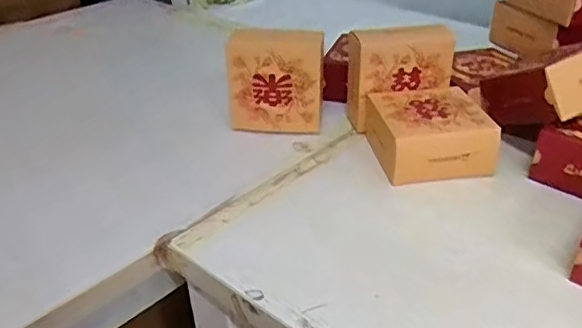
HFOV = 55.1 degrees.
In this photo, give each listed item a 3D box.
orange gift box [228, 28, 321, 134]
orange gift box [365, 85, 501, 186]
[{"bbox_3d":[-0.016,-0.088,0.615,0.100,0.113,0.048,3,32,9],"label":"orange gift box"},{"bbox_3d":[0.139,-0.030,0.565,0.102,0.060,0.110,-5,31,-6],"label":"orange gift box"}]

